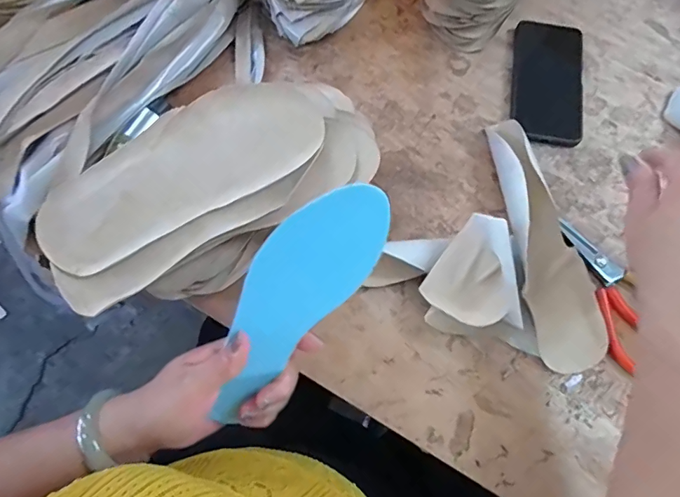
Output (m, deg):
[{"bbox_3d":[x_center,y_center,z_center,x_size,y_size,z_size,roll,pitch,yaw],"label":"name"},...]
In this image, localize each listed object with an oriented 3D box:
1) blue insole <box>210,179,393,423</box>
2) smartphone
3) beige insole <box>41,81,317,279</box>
[{"bbox_3d":[-0.040,0.040,0.302,0.068,0.008,0.199,33,106,-26],"label":"blue insole"},{"bbox_3d":[0.240,-0.194,0.517,0.074,0.013,0.168,9,69,3],"label":"smartphone"},{"bbox_3d":[-0.126,-0.065,0.372,0.239,0.011,0.087,-34,88,-13],"label":"beige insole"}]

